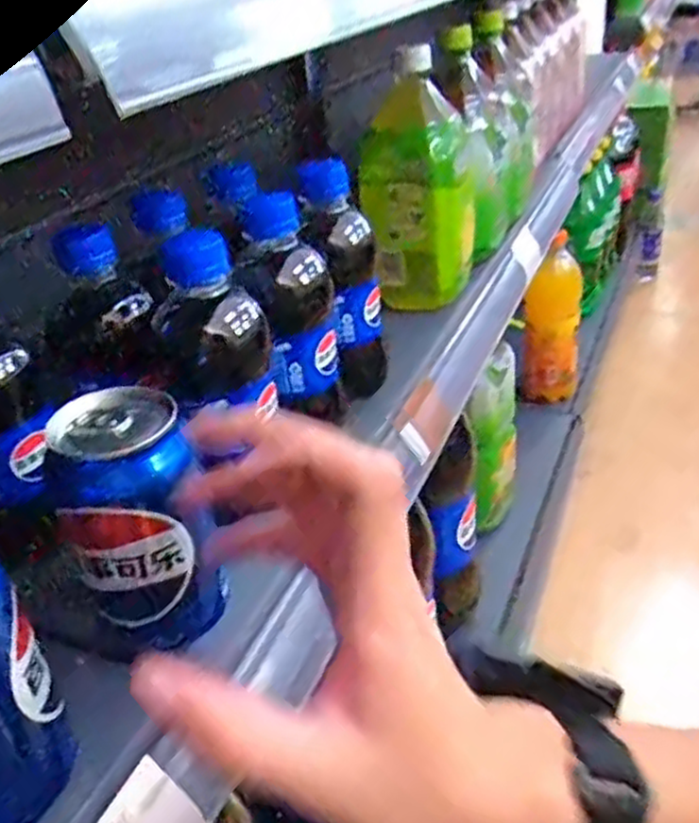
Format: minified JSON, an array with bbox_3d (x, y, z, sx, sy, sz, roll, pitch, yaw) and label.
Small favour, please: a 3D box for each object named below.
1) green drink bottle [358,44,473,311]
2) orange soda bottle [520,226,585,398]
[{"bbox_3d":[0.055,-0.187,0.611,0.072,0.186,0.071,6,34,19],"label":"green drink bottle"},{"bbox_3d":[0.326,-0.139,1.203,0.085,0.263,0.073,5,34,17],"label":"orange soda bottle"}]

